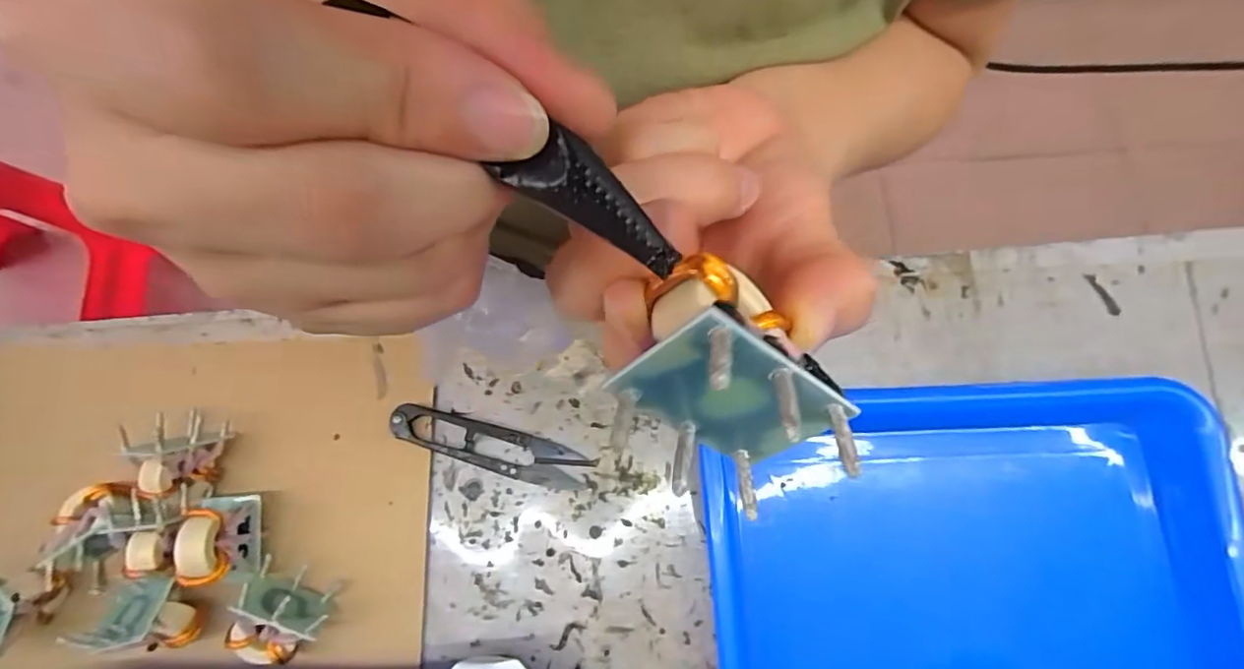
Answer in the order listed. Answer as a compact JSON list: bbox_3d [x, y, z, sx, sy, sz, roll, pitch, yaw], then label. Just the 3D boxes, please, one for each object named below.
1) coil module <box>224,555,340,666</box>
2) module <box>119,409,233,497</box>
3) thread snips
[{"bbox_3d":[-0.159,0.129,0.262,0.041,0.031,0.038,35,79,8],"label":"coil module"},{"bbox_3d":[-0.214,0.057,0.278,0.031,0.033,0.038,1,76,0],"label":"module"},{"bbox_3d":[-0.067,0.058,0.295,0.102,0.014,0.022,15,77,3],"label":"thread snips"}]

